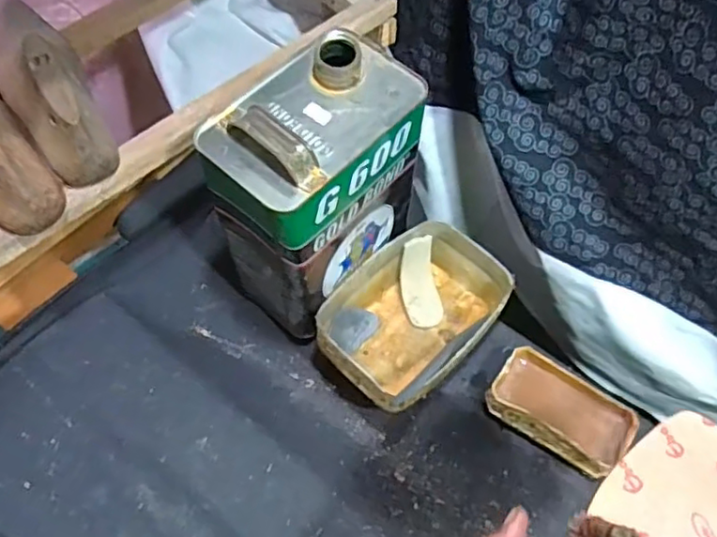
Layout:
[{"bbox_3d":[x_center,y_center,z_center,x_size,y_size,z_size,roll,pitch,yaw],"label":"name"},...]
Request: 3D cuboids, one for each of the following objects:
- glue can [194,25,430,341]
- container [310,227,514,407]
[{"bbox_3d":[-0.037,-0.060,0.577,0.108,0.244,0.170,37,63,19],"label":"glue can"},{"bbox_3d":[0.057,0.045,0.623,0.126,0.072,0.193,37,63,19],"label":"container"}]

